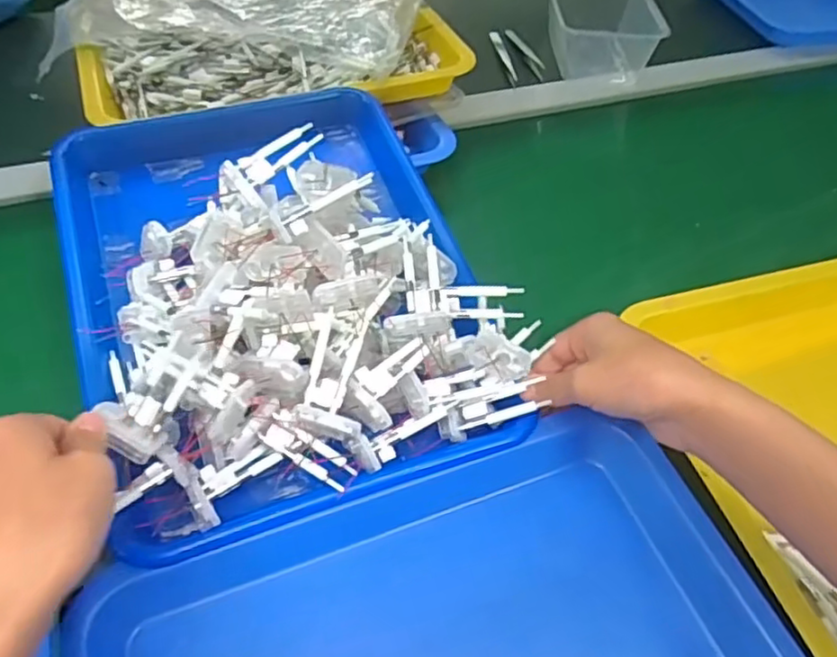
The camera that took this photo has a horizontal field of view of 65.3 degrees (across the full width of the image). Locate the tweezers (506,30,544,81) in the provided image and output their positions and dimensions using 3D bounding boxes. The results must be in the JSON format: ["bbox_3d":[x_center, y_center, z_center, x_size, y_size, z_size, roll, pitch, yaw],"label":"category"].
[{"bbox_3d":[0.123,-0.314,0.744,0.015,0.009,0.104,-10,51,-15],"label":"tweezers"}]

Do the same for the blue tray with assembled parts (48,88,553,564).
[{"bbox_3d":[-0.095,-0.052,0.416,0.242,0.103,0.320,-16,53,-20],"label":"blue tray with assembled parts"}]

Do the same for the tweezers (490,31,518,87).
[{"bbox_3d":[0.096,-0.308,0.736,0.012,0.009,0.114,-3,50,-9],"label":"tweezers"}]

